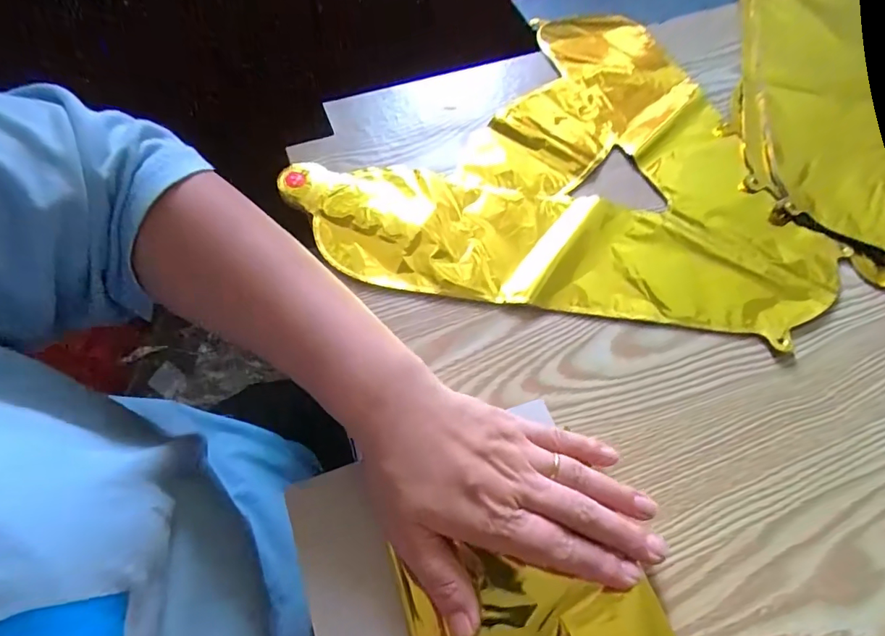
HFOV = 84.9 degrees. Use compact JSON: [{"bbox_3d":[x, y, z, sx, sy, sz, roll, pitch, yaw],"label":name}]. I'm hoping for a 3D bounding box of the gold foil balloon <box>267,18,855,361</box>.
[{"bbox_3d":[0.103,-0.149,0.405,0.383,0.011,0.331,11,62,3],"label":"gold foil balloon"}]

